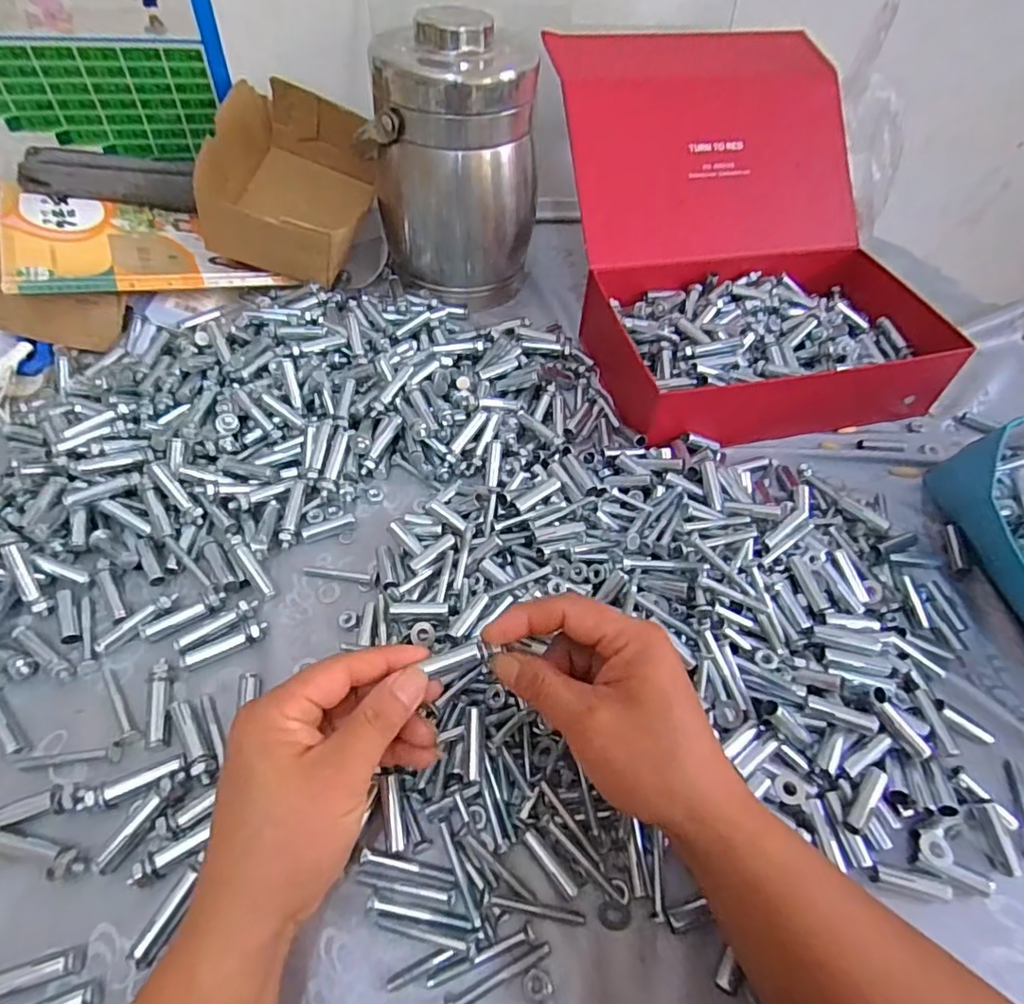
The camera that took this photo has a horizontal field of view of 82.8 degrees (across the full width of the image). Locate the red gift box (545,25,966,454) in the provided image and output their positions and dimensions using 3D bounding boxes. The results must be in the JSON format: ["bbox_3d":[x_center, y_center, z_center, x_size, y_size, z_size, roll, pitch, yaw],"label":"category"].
[{"bbox_3d":[0.219,-0.265,0.565,0.297,0.195,0.371,-8,54,-10],"label":"red gift box"}]

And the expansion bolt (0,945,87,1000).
[{"bbox_3d":[-0.240,0.229,0.277,0.060,0.011,0.013,-14,55,-13],"label":"expansion bolt"}]

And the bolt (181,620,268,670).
[{"bbox_3d":[-0.190,0.093,0.383,0.054,0.012,0.012,-22,57,-19],"label":"bolt"}]

